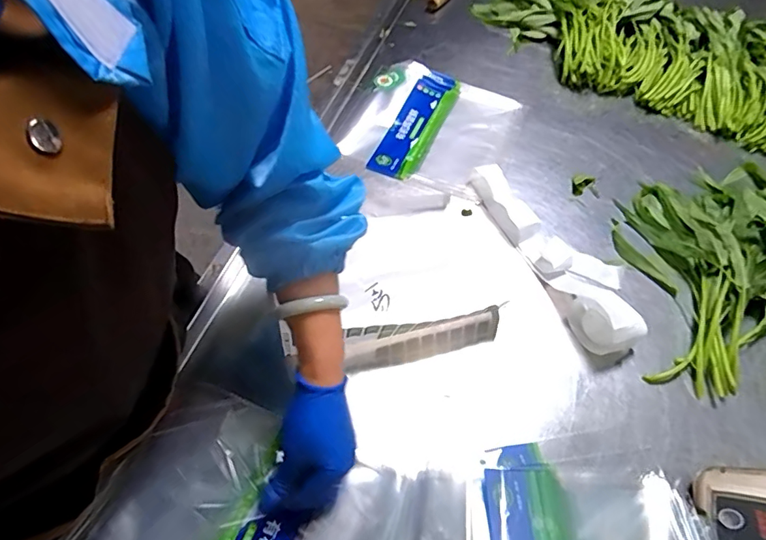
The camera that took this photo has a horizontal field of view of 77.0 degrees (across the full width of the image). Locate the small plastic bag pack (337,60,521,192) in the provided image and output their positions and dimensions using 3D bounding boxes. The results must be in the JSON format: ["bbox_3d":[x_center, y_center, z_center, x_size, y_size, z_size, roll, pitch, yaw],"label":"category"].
[{"bbox_3d":[0.074,-0.247,0.841,0.242,0.028,0.277,28,62,9],"label":"small plastic bag pack"}]

